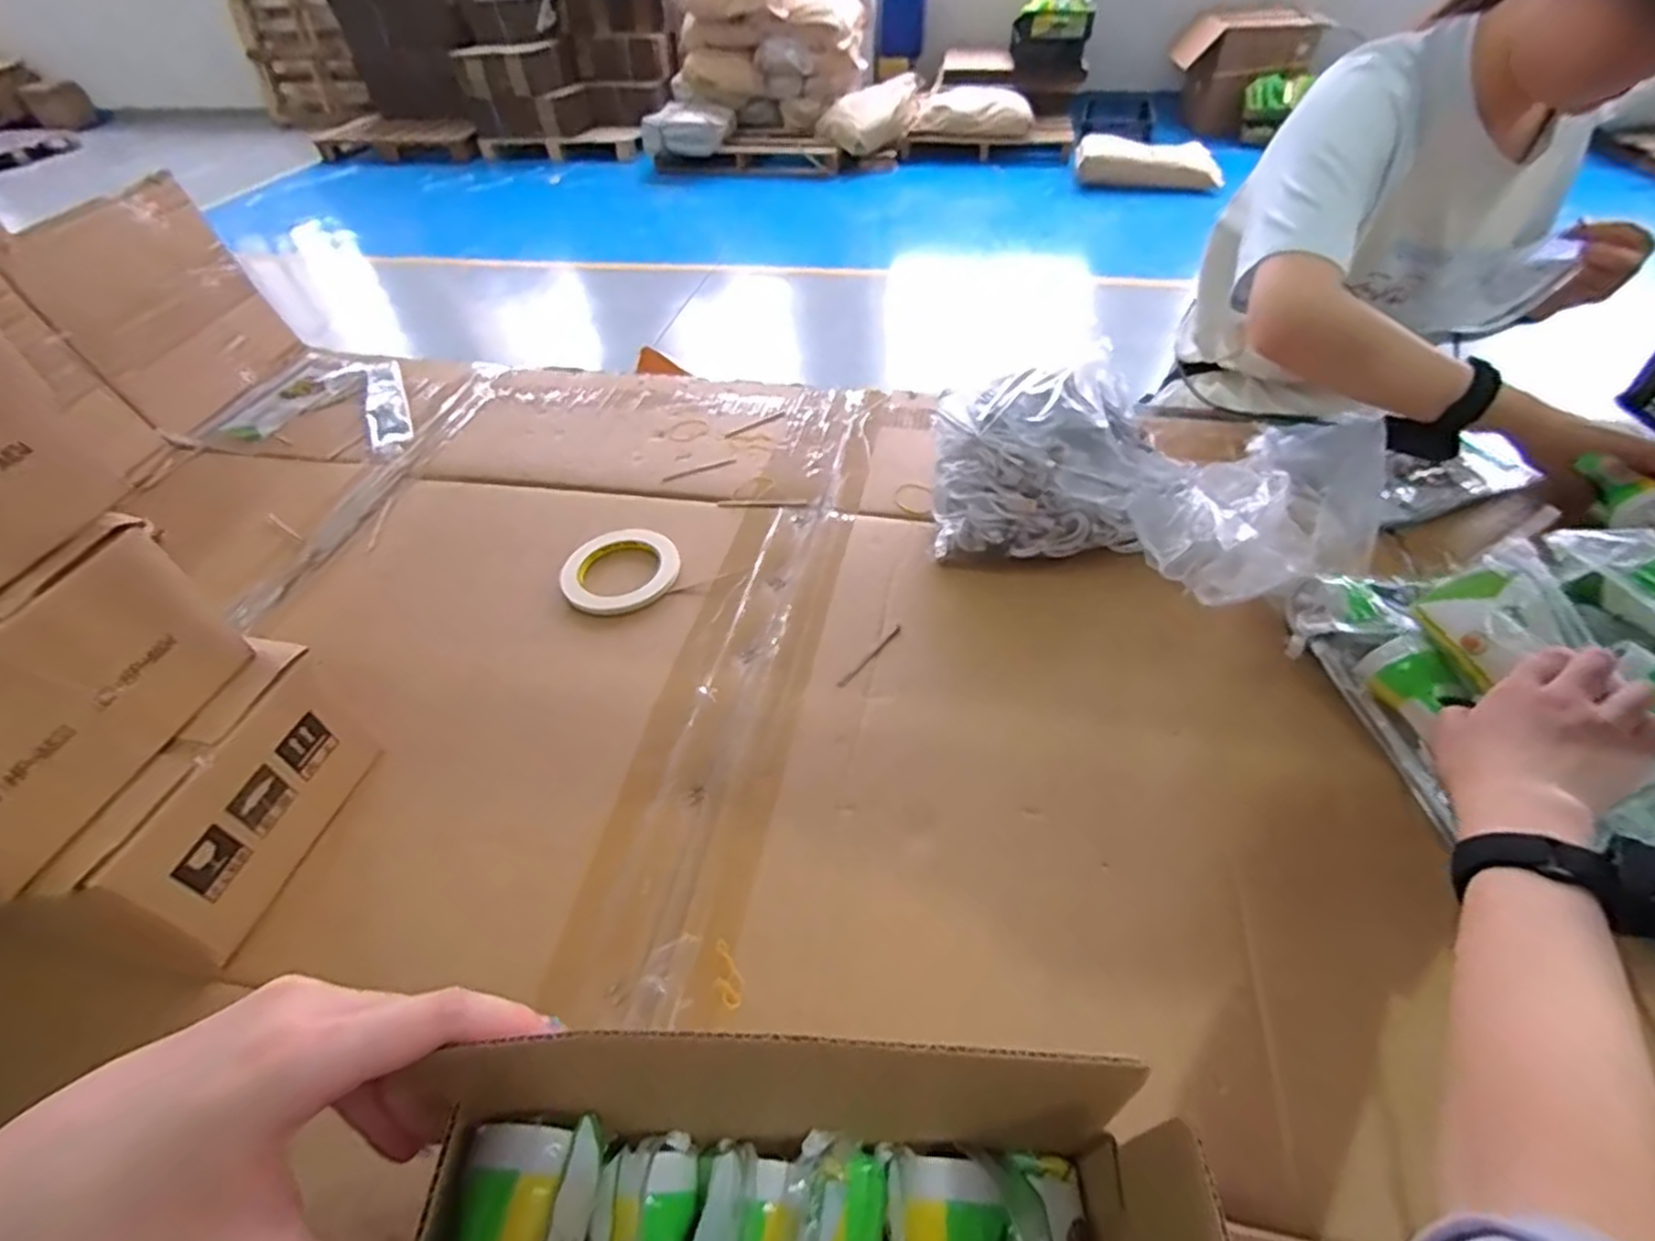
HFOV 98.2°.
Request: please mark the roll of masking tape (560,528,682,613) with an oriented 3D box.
[{"bbox_3d":[-0.200,-0.052,0.694,0.111,0.008,0.105,-2,48,3],"label":"roll of masking tape"}]

